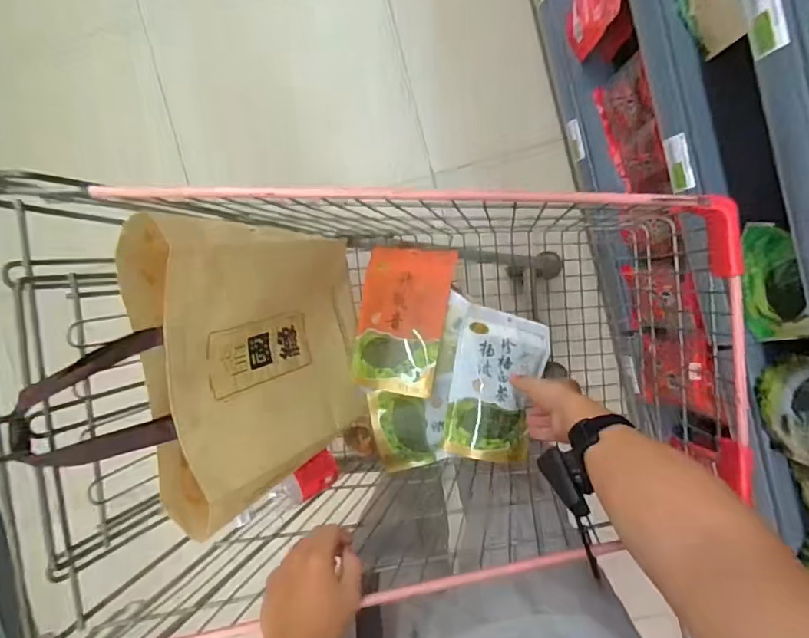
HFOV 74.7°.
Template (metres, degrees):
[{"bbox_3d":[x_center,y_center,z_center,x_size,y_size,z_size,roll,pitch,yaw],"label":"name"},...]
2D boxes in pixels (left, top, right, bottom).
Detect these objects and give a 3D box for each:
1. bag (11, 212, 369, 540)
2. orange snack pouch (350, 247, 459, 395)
[{"bbox_3d":[-0.197,0.057,0.644,0.063,0.439,0.332,0,92,33],"label":"bag"},{"bbox_3d":[-0.011,-0.002,0.790,0.154,0.052,0.217,5,80,30],"label":"orange snack pouch"}]

